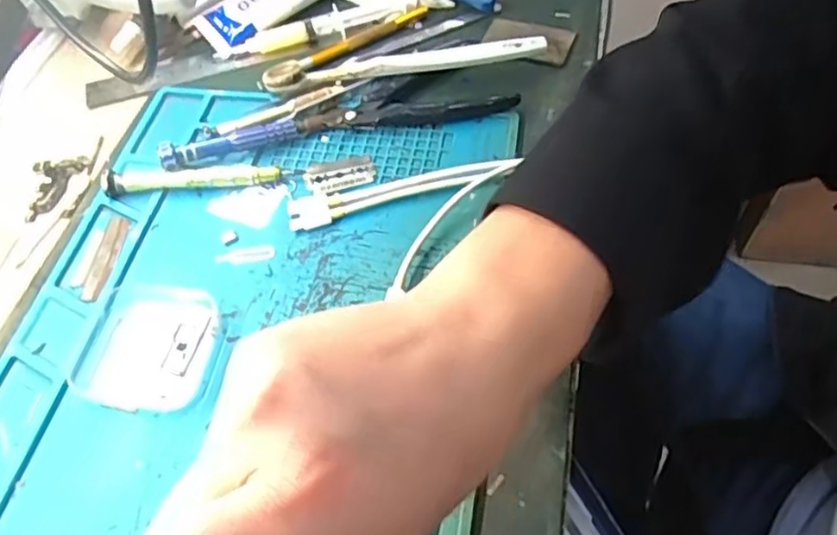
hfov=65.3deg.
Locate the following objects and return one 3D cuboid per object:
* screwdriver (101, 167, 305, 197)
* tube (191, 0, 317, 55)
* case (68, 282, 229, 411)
[{"bbox_3d":[-0.129,-0.054,0.393,0.116,0.015,0.011,-5,55,-1],"label":"screwdriver"},{"bbox_3d":[-0.108,-0.206,0.486,0.119,0.023,0.049,-38,62,-21],"label":"tube"},{"bbox_3d":[-0.135,0.039,0.330,0.064,0.012,0.065,5,56,6],"label":"case"}]

